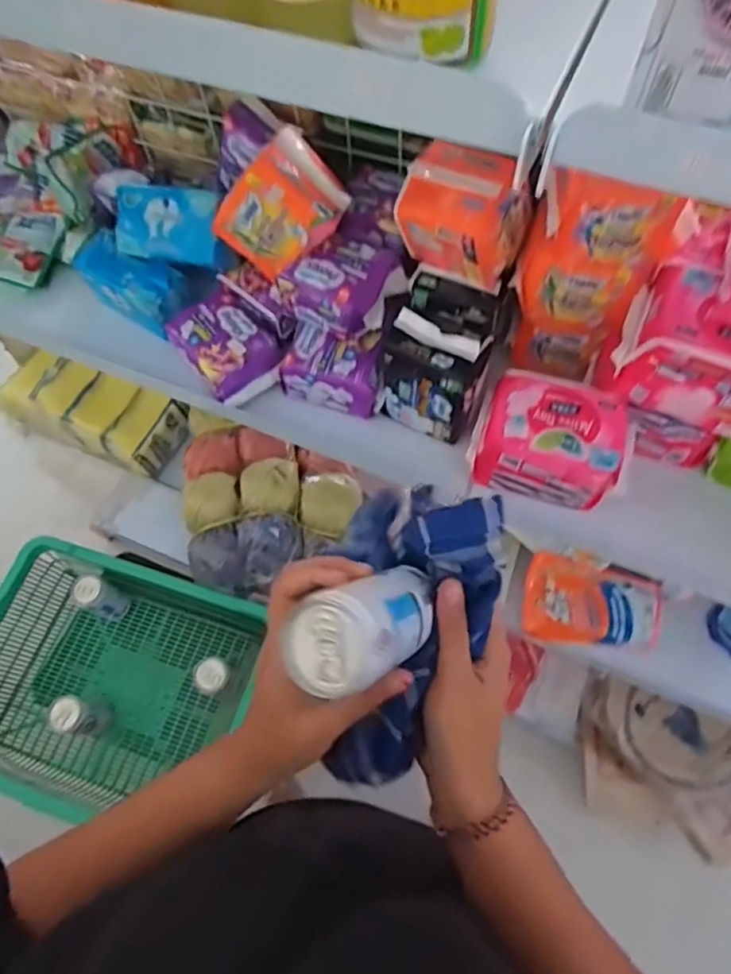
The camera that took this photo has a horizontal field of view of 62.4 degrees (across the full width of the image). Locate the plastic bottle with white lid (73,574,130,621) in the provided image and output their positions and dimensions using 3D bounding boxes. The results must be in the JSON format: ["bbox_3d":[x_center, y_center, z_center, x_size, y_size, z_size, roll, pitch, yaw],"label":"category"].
[{"bbox_3d":[-0.423,0.177,0.967,0.046,0.102,0.048,22,68,14],"label":"plastic bottle with white lid"}]

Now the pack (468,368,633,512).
[{"bbox_3d":[0.182,-0.046,0.594,0.141,0.078,0.098,17,67,12],"label":"pack"}]

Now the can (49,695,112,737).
[{"bbox_3d":[-0.425,0.343,0.906,0.052,0.126,0.050,-2,64,3],"label":"can"}]

